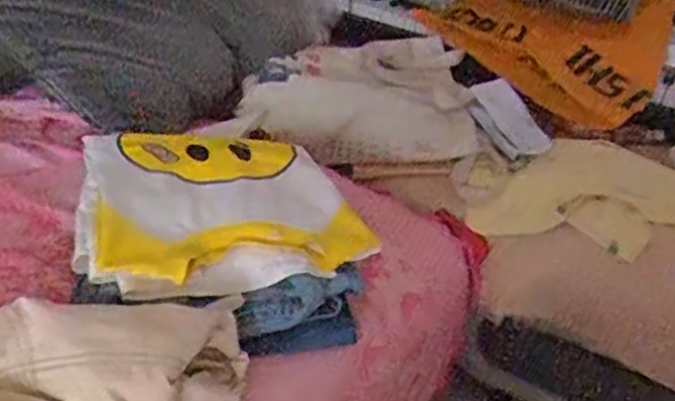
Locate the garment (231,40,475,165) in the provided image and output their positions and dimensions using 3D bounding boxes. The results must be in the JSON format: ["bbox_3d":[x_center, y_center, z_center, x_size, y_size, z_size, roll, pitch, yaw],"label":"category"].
[{"bbox_3d":[0.029,-0.160,1.029,0.331,0.093,0.263,3,32,-6],"label":"garment"}]

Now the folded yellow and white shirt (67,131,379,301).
[{"bbox_3d":[-0.117,-0.001,0.682,0.265,0.043,0.235,-4,34,-18],"label":"folded yellow and white shirt"}]

